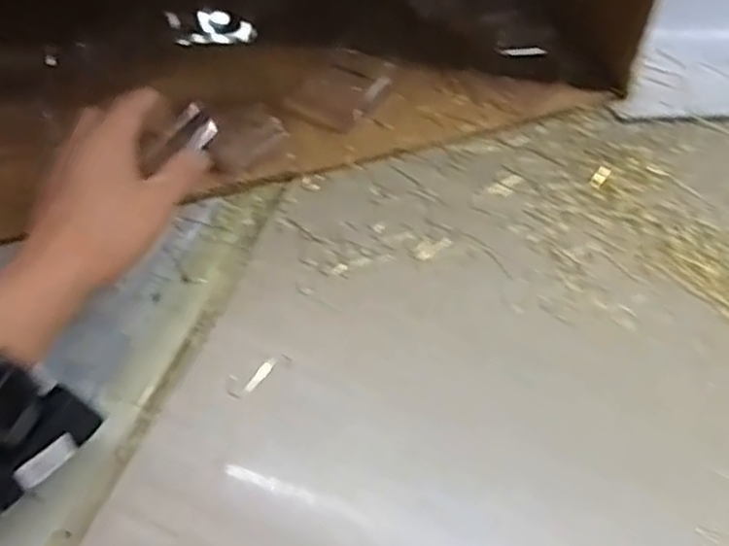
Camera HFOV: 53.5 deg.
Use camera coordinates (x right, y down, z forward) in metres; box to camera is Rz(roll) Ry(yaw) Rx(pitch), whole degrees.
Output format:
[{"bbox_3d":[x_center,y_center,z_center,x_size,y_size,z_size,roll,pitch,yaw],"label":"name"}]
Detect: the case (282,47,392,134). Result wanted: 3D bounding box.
[{"bbox_3d":[-0.020,-0.152,0.602,0.062,0.010,0.091,27,59,18],"label":"case"}]

